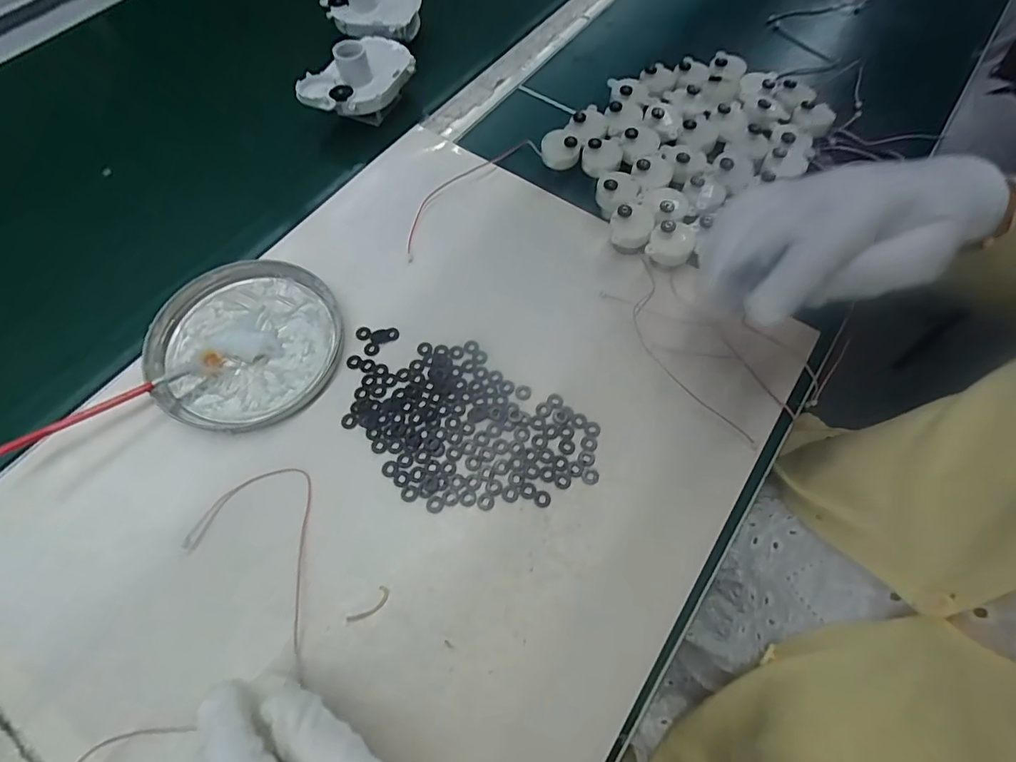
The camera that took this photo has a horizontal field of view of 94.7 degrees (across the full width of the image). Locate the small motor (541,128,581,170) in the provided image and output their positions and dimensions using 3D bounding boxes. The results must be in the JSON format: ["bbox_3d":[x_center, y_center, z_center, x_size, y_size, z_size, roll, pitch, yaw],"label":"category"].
[{"bbox_3d":[0.044,-0.194,0.392,0.031,0.028,0.029,4,65,0],"label":"small motor"}]

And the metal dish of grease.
[{"bbox_3d":[-0.184,-0.028,0.328,0.126,0.012,0.123,1,65,-1],"label":"metal dish of grease"}]

